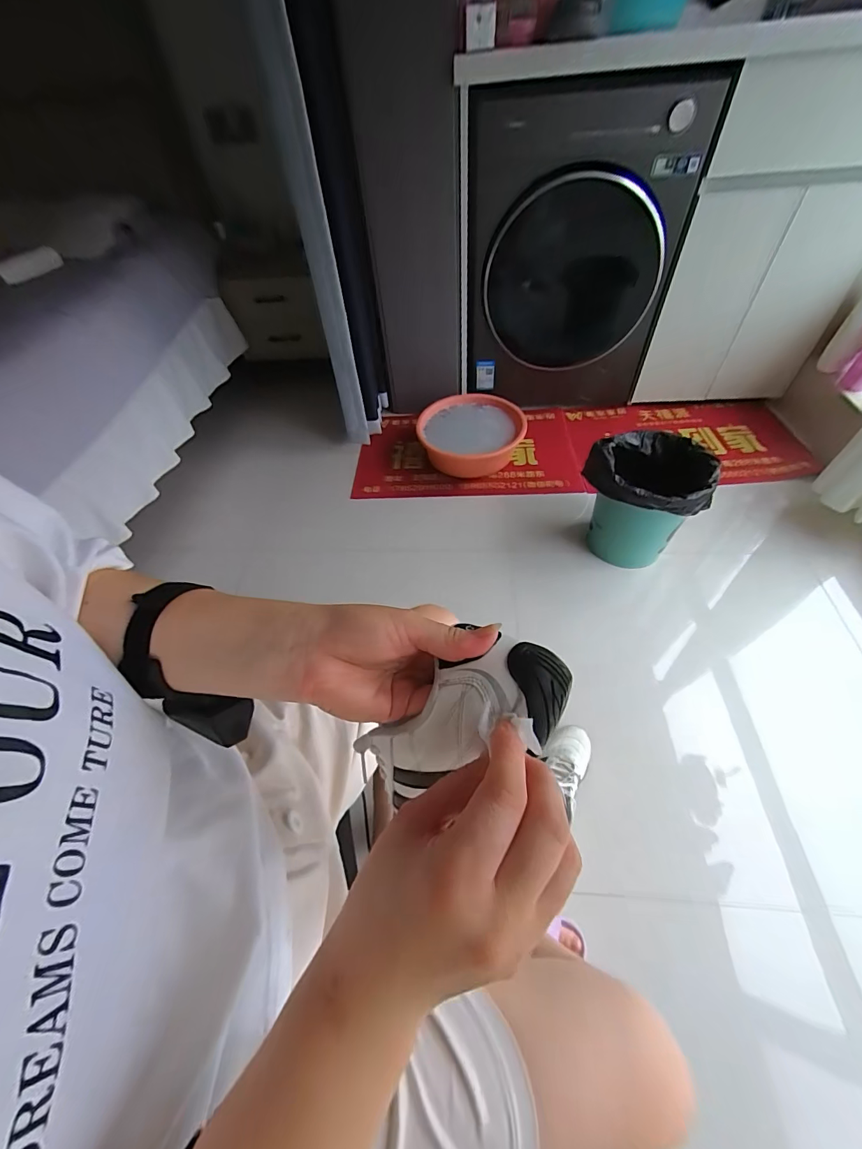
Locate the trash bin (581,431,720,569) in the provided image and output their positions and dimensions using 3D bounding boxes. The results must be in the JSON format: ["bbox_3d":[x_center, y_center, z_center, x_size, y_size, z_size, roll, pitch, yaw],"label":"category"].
[{"bbox_3d":[0.559,-0.191,1.138,0.282,0.301,0.263,23,58,21],"label":"trash bin"}]

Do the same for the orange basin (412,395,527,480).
[{"bbox_3d":[0.149,-0.499,1.482,0.367,0.103,0.371,-2,53,3],"label":"orange basin"}]

